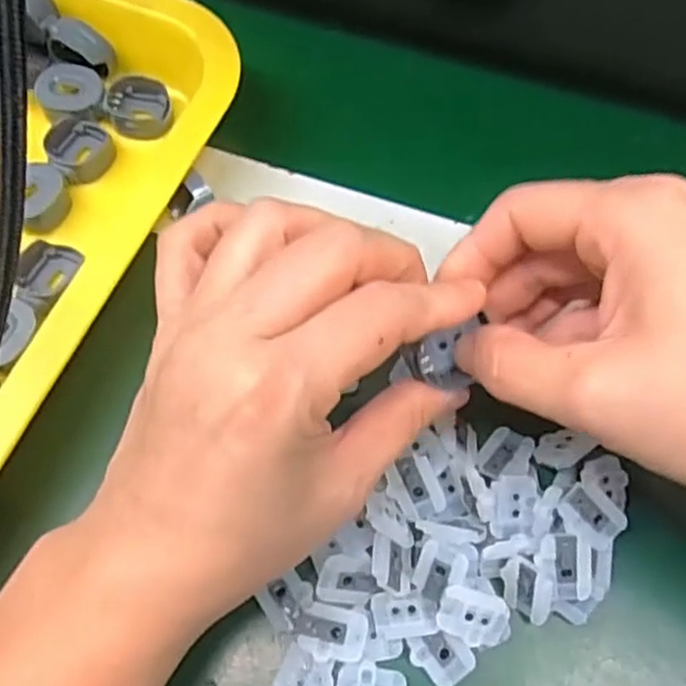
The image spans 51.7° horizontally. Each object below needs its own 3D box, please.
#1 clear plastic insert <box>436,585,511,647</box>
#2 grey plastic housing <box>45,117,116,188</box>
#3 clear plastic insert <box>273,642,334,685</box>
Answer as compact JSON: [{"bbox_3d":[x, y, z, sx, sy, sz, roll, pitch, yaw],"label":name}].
[{"bbox_3d":[0.041,0.086,0.224,0.021,0.007,0.015,13,66,7],"label":"clear plastic insert"},{"bbox_3d":[-0.112,-0.082,0.304,0.026,0.012,0.028,-36,70,-14],"label":"grey plastic housing"},{"bbox_3d":[-0.013,0.108,0.223,0.017,0.007,0.019,24,68,12],"label":"clear plastic insert"}]

